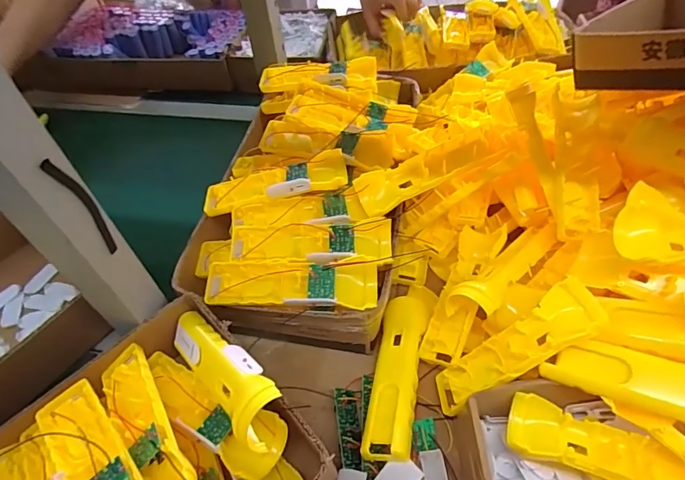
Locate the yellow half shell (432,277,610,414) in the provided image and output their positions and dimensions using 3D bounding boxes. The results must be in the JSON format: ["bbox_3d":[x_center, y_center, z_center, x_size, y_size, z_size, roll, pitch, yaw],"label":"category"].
[{"bbox_3d":[0.151,0.100,0.393,0.165,0.031,0.046,-43,47,23],"label":"yellow half shell"}]

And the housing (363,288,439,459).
[{"bbox_3d":[0.056,0.116,0.430,0.049,0.027,0.188,10,52,13],"label":"housing"}]

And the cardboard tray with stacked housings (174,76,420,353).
[{"bbox_3d":[-0.043,-0.055,0.524,0.224,0.099,0.350,7,51,11],"label":"cardboard tray with stacked housings"}]

